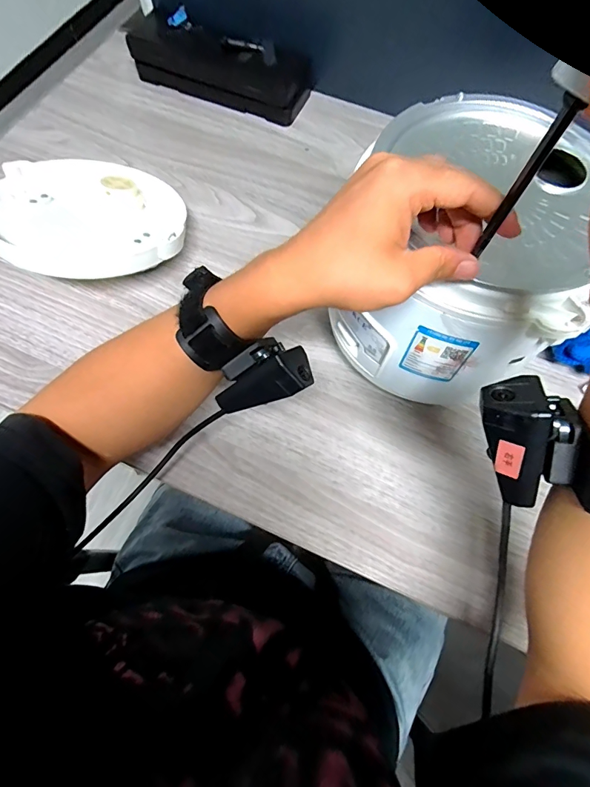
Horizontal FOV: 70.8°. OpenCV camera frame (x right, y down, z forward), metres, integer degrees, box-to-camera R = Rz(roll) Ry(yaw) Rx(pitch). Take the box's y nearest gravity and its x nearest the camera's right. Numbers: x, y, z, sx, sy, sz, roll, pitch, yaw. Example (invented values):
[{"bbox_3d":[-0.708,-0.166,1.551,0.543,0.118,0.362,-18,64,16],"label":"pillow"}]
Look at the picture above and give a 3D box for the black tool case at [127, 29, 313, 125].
[{"bbox_3d":[-0.107,-0.459,0.591,0.256,0.065,0.090,25,68,8],"label":"black tool case"}]

